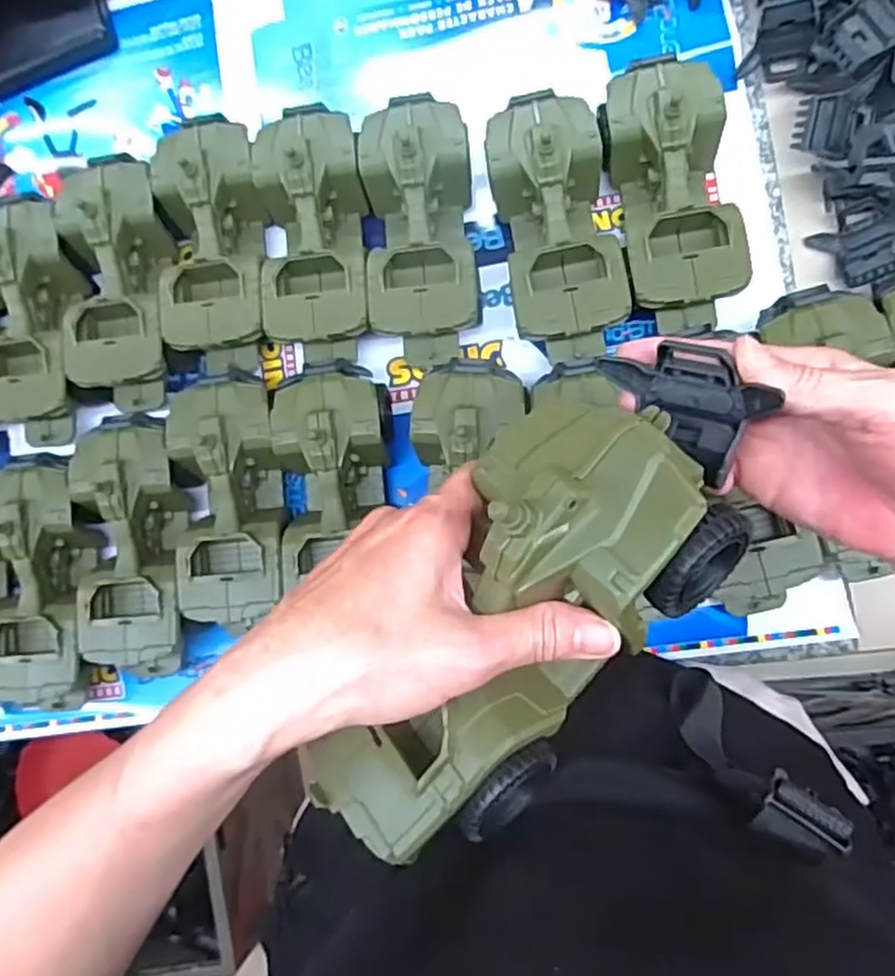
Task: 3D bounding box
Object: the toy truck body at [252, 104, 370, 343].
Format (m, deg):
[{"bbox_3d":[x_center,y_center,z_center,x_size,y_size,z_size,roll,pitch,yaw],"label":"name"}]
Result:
[{"bbox_3d":[-0.100,-0.193,0.548,0.082,0.078,0.180,-7,85,7],"label":"toy truck body"}]

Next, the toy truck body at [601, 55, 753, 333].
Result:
[{"bbox_3d":[0.160,-0.207,0.513,0.081,0.075,0.188,-7,85,7],"label":"toy truck body"}]

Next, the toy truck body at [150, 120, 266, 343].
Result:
[{"bbox_3d":[-0.179,-0.193,0.559,0.090,0.079,0.182,-11,85,7],"label":"toy truck body"}]

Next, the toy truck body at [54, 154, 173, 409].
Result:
[{"bbox_3d":[-0.256,-0.159,0.566,0.080,0.081,0.196,-7,85,7],"label":"toy truck body"}]

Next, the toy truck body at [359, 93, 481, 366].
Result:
[{"bbox_3d":[-0.018,-0.191,0.536,0.083,0.075,0.191,-4,86,7],"label":"toy truck body"}]

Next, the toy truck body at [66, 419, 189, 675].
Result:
[{"bbox_3d":[-0.236,0.044,0.540,0.079,0.068,0.183,-7,85,7],"label":"toy truck body"}]

